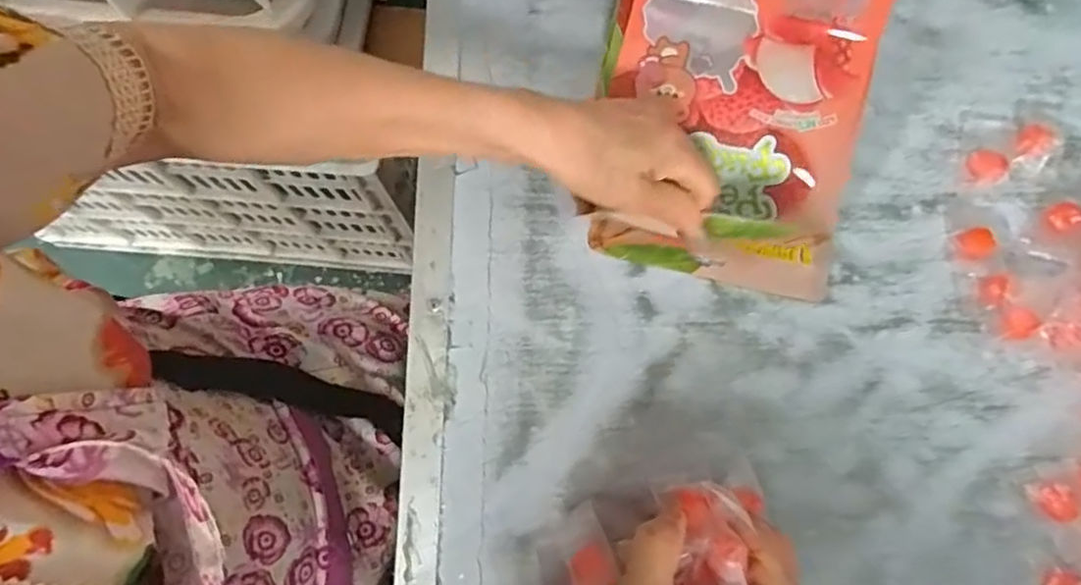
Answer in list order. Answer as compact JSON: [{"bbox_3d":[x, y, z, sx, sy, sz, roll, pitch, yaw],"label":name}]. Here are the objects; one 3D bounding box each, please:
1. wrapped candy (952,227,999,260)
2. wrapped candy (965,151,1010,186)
[{"bbox_3d":[0.281,-0.031,0.415,0.021,0.012,0.020,0,77,-1],"label":"wrapped candy"},{"bbox_3d":[0.297,-0.083,0.427,0.019,0.015,0.023,3,77,0],"label":"wrapped candy"}]

